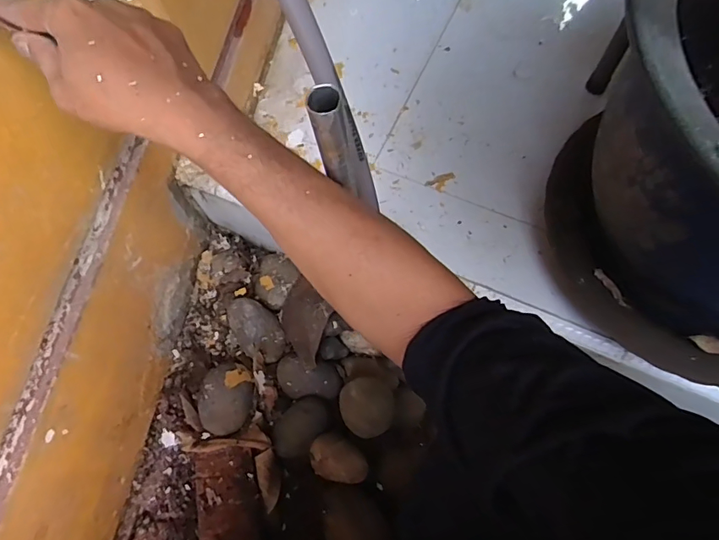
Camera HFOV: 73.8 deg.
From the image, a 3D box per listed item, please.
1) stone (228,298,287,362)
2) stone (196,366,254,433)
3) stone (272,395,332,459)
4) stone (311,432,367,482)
[{"bbox_3d":[-0.171,0.098,0.795,0.071,0.041,0.119,-43,74,-12],"label":"stone"},{"bbox_3d":[-0.206,0.199,0.740,0.080,0.049,0.106,0,70,2],"label":"stone"},{"bbox_3d":[-0.092,0.237,0.723,0.068,0.045,0.102,42,77,15],"label":"stone"},{"bbox_3d":[-0.031,0.279,0.701,0.089,0.039,0.065,14,71,7],"label":"stone"}]

